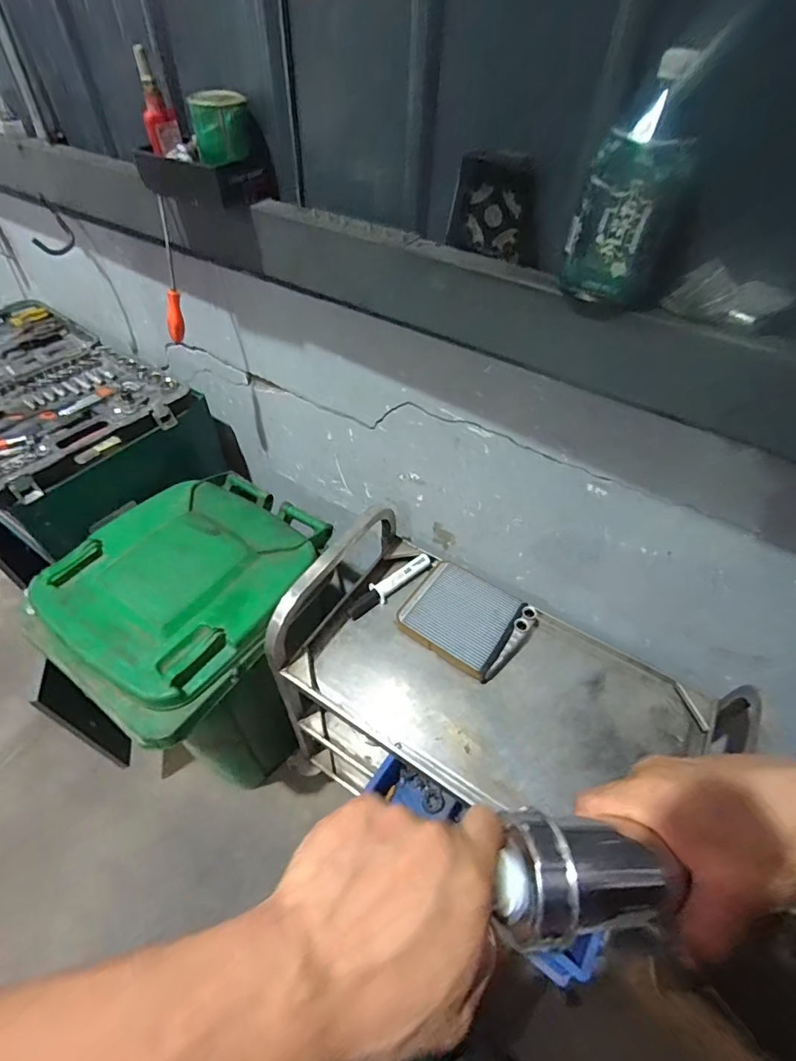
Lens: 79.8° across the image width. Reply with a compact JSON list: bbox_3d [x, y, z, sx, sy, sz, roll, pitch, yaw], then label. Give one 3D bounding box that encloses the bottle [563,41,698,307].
[{"bbox_3d":[0.246,-0.328,0.479,0.117,0.185,0.076,23,52,17],"label":"bottle"}]

